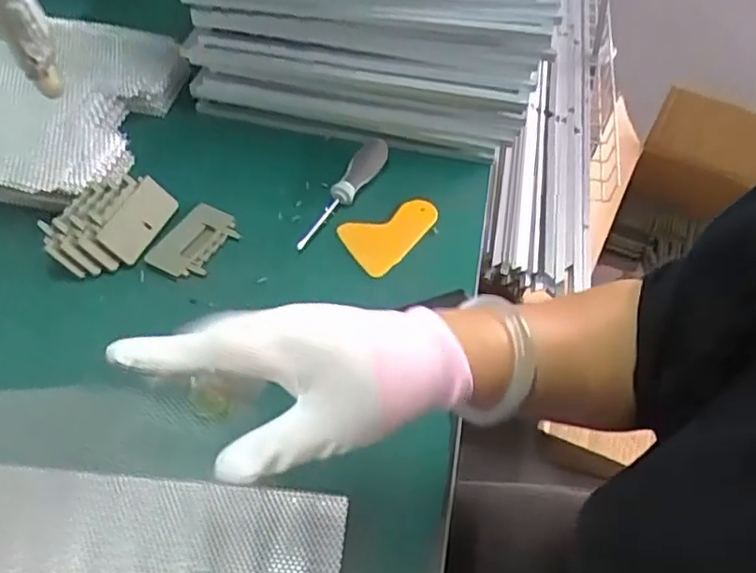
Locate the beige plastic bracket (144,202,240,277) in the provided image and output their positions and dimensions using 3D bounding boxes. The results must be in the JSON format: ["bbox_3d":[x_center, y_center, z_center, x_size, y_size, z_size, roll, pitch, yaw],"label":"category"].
[{"bbox_3d":[-0.172,-0.044,0.610,0.057,0.010,0.084,21,54,13],"label":"beige plastic bracket"}]

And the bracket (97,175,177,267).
[{"bbox_3d":[-0.222,-0.063,0.603,0.043,0.010,0.082,39,52,-21],"label":"bracket"}]

